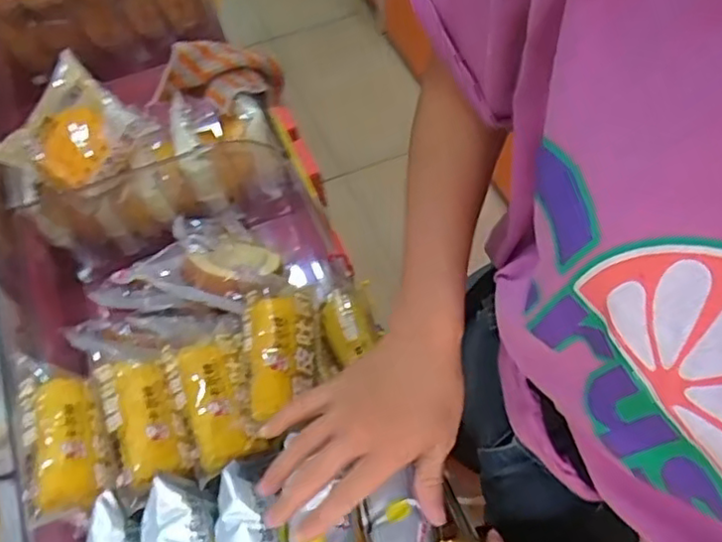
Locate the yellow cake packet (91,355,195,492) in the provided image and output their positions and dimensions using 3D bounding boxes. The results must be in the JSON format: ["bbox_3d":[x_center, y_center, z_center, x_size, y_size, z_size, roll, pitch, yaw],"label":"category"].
[{"bbox_3d":[-0.169,0.112,0.497,0.055,0.032,0.097,-21,60,-11],"label":"yellow cake packet"}]

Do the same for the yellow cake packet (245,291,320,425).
[{"bbox_3d":[-0.064,0.062,0.522,0.052,0.034,0.103,-8,58,-4],"label":"yellow cake packet"}]

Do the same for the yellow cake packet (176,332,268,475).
[{"bbox_3d":[-0.114,0.097,0.516,0.049,0.033,0.108,-17,59,-9],"label":"yellow cake packet"}]

